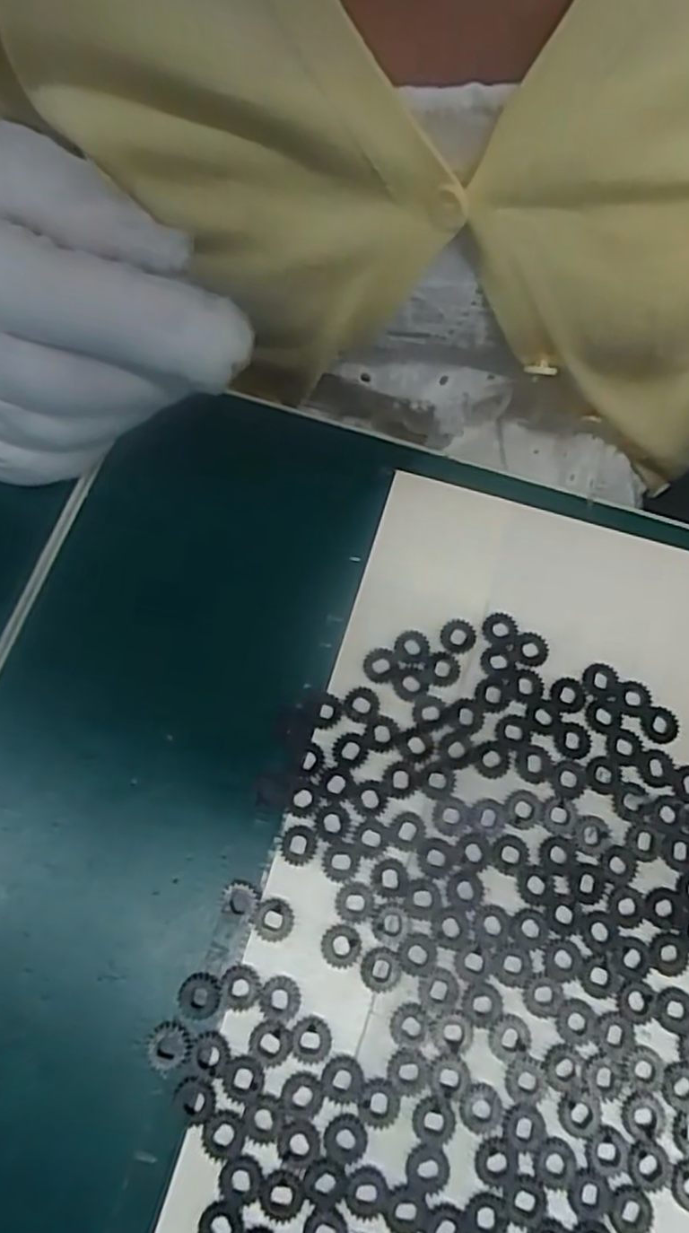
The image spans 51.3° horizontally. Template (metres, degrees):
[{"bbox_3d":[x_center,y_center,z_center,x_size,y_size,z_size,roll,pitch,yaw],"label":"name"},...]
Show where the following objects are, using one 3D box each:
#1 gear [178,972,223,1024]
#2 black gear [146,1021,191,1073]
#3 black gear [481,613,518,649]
[{"bbox_3d":[-0.037,0.098,0.184,0.011,0.004,0.011,0,72,-1],"label":"gear"},{"bbox_3d":[-0.044,0.108,0.180,0.011,0.004,0.011,0,72,-1],"label":"black gear"},{"bbox_3d":[0.047,0.004,0.216,0.010,0.004,0.011,0,72,-1],"label":"black gear"}]

